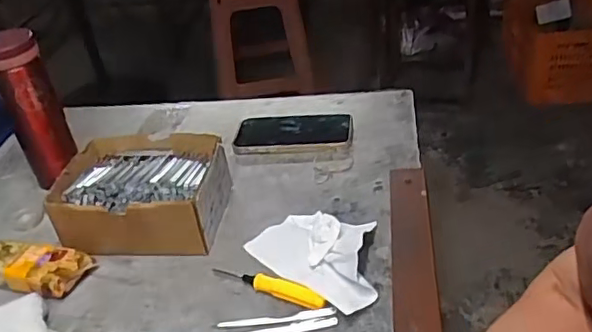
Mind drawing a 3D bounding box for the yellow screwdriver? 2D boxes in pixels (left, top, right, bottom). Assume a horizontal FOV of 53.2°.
[{"bbox_3d":[-0.025,0.106,0.539,0.116,0.011,0.017,12,38,27],"label":"yellow screwdriver"}]

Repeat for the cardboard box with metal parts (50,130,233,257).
[{"bbox_3d":[-0.161,0.026,0.633,0.164,0.063,0.132,-3,33,6],"label":"cardboard box with metal parts"}]

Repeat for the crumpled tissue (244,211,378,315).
[{"bbox_3d":[0.028,0.073,0.558,0.143,0.034,0.097,24,44,39],"label":"crumpled tissue"}]

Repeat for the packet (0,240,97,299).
[{"bbox_3d":[-0.264,0.099,0.582,0.111,0.029,0.052,5,35,17],"label":"packet"}]

